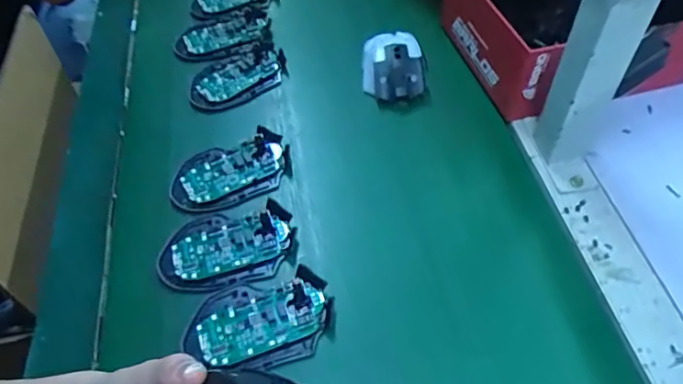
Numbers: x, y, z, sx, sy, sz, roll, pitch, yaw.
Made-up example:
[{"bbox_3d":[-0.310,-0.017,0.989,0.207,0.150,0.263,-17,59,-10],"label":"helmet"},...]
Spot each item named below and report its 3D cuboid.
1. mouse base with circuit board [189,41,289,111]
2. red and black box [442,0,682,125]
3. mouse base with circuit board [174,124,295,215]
[{"bbox_3d":[-0.120,-0.135,0.605,0.117,0.016,0.074,-28,56,-19],"label":"mouse base with circuit board"},{"bbox_3d":[0.250,-0.192,0.574,0.230,0.096,0.199,-15,53,-10],"label":"red and black box"},{"bbox_3d":[-0.108,-0.020,0.510,0.117,0.020,0.073,-18,53,-12],"label":"mouse base with circuit board"}]

